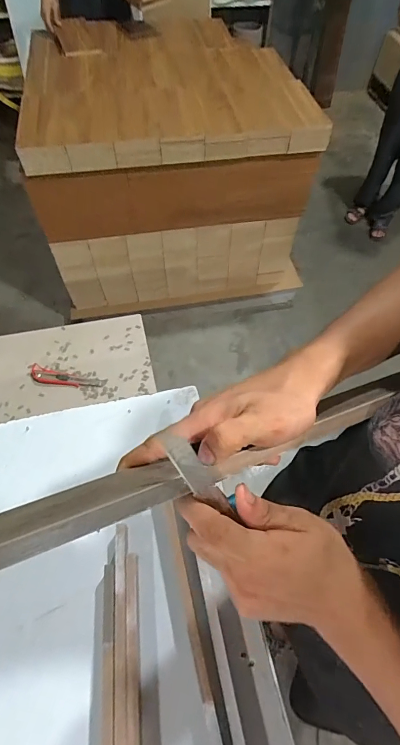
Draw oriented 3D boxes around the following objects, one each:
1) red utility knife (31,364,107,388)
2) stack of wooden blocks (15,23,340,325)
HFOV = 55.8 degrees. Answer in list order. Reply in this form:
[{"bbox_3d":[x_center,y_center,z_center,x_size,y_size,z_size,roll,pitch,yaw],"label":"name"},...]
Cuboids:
[{"bbox_3d":[-0.342,0.016,0.969,0.193,0.015,0.046,11,58,4],"label":"red utility knife"},{"bbox_3d":[-0.119,-0.864,1.677,1.053,0.847,0.805,-4,59,-6],"label":"stack of wooden blocks"}]

